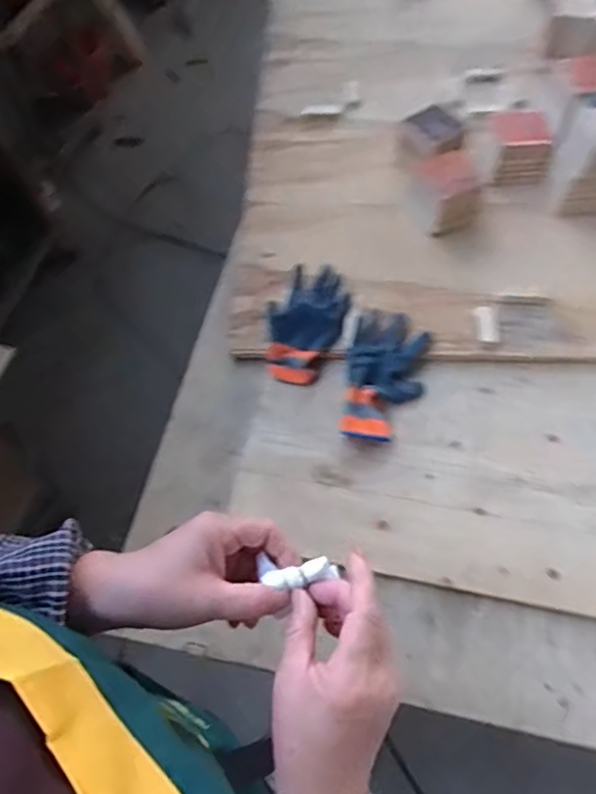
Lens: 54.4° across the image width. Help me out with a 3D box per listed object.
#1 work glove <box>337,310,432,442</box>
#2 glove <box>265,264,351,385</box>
[{"bbox_3d":[0.120,-0.031,0.789,0.101,0.033,0.181,10,63,7],"label":"work glove"},{"bbox_3d":[0.006,-0.104,0.800,0.106,0.027,0.167,15,80,3],"label":"glove"}]

